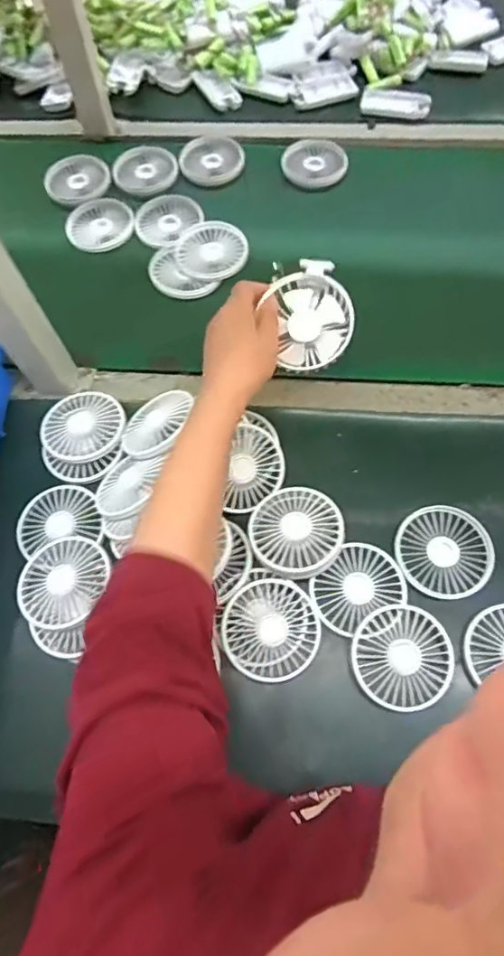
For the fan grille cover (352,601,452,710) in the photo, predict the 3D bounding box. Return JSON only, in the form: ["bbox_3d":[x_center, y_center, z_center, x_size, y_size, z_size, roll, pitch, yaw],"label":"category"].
[{"bbox_3d":[0.132,0.155,0.466,0.085,0.010,0.084,-18,66,-6],"label":"fan grille cover"}]

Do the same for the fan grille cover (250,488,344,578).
[{"bbox_3d":[0.043,0.050,0.511,0.086,0.023,0.085,0,65,2],"label":"fan grille cover"}]

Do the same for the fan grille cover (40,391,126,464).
[{"bbox_3d":[-0.180,-0.053,0.578,0.087,0.014,0.083,-20,66,-7],"label":"fan grille cover"}]

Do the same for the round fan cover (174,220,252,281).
[{"bbox_3d":[-0.048,-0.287,0.669,0.089,0.016,0.087,5,66,4],"label":"round fan cover"}]

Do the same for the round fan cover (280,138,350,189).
[{"bbox_3d":[0.086,-0.439,0.745,0.085,0.019,0.077,-7,65,-1],"label":"round fan cover"}]

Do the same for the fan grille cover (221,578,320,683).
[{"bbox_3d":[0.017,0.135,0.478,0.084,0.013,0.084,-19,66,-6],"label":"fan grille cover"}]

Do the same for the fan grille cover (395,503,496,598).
[{"bbox_3d":[0.184,0.071,0.513,0.087,0.009,0.086,-14,66,-4],"label":"fan grille cover"}]

